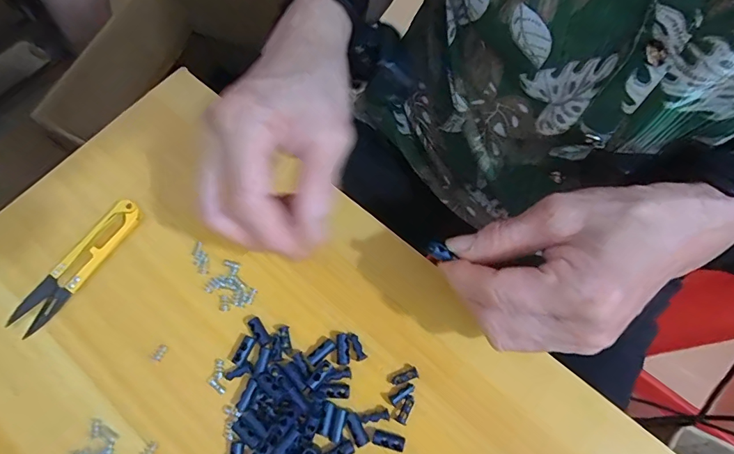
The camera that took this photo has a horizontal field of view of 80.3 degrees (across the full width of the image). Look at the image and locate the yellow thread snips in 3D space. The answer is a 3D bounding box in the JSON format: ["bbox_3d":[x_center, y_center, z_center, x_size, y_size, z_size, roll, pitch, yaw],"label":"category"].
[{"bbox_3d":[-0.197,0.024,0.294,0.025,0.014,0.104,33,72,14],"label":"yellow thread snips"}]

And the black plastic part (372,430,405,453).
[{"bbox_3d":[0.012,0.123,0.249,0.019,0.005,0.008,13,68,7],"label":"black plastic part"}]

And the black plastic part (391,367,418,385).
[{"bbox_3d":[0.022,0.090,0.261,0.016,0.004,0.006,-18,68,-6],"label":"black plastic part"}]

